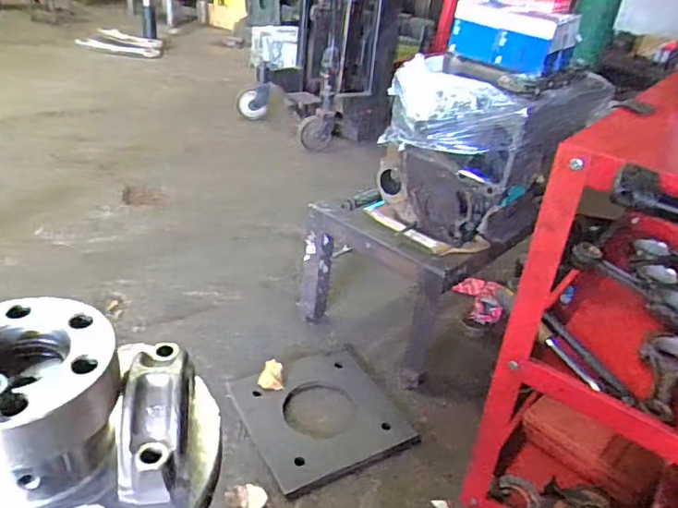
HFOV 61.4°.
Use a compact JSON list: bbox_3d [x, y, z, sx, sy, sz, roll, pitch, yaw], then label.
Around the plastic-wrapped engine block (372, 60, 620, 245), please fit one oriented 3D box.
[{"bbox_3d":[0.290,-0.214,1.188,0.403,0.320,0.281,-19,40,-36],"label":"plastic-wrapped engine block"}]

